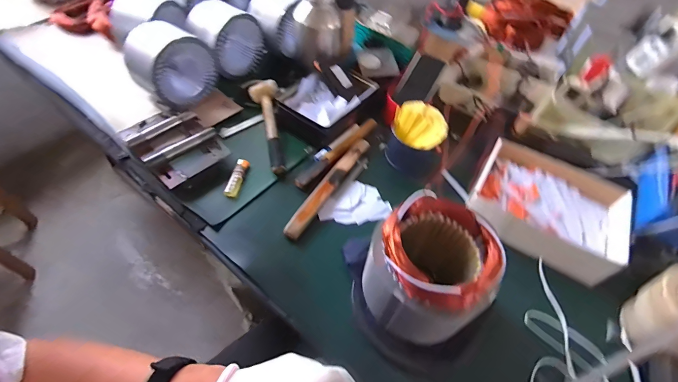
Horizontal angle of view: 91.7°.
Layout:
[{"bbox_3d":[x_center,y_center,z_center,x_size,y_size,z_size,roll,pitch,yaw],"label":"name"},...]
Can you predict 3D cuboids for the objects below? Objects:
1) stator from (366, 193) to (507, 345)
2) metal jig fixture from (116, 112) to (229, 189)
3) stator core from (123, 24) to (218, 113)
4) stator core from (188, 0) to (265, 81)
[{"bbox_3d":[0.119,0.101,0.426,0.150,0.130,0.144,-31,60,-26],"label":"stator"},{"bbox_3d":[-0.319,-0.094,0.641,0.181,0.045,0.134,38,58,23],"label":"metal jig fixture"},{"bbox_3d":[-0.359,-0.272,0.718,0.112,0.141,0.151,35,57,22],"label":"stator core"},{"bbox_3d":[-0.265,-0.366,0.797,0.107,0.144,0.152,38,58,23],"label":"stator core"}]

